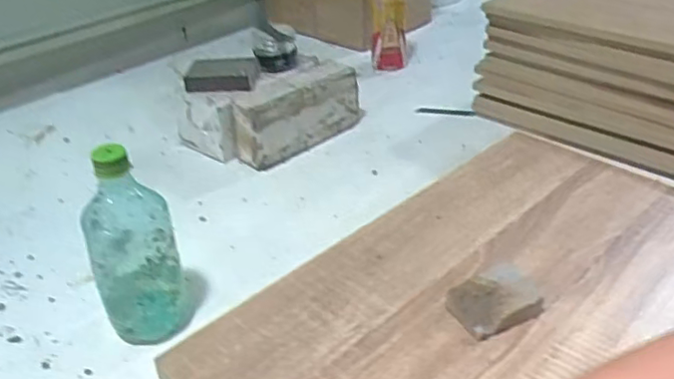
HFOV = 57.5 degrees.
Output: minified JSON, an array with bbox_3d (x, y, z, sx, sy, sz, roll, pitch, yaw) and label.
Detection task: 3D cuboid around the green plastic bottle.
[{"bbox_3d":[-0.198,0.054,0.601,0.084,0.208,0.073,-13,35,-17],"label":"green plastic bottle"}]

